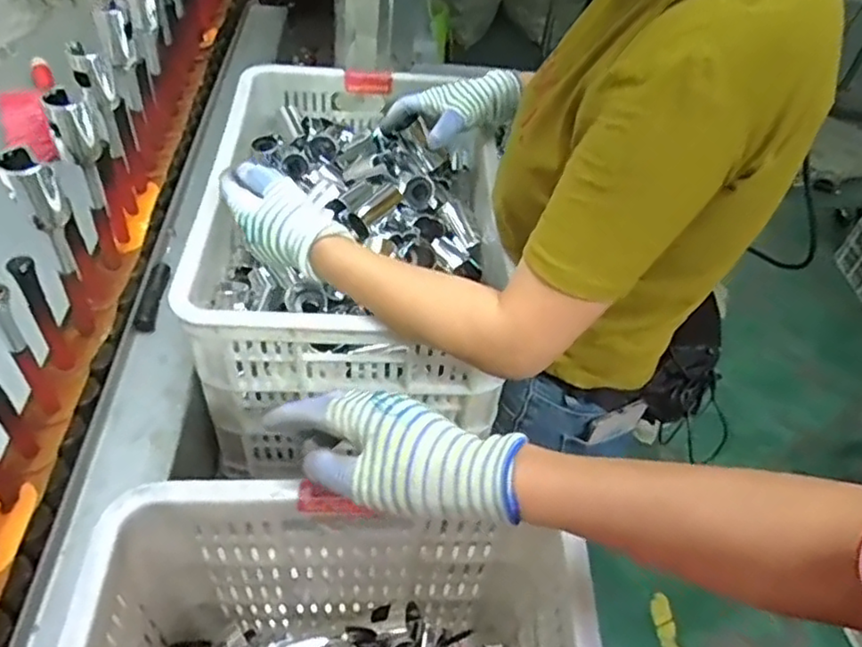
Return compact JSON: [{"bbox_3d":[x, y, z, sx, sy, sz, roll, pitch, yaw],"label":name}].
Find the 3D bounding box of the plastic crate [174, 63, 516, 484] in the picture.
[{"bbox_3d":[-0.099,-0.099,0.895,0.339,0.257,0.513,2,47,-6],"label":"plastic crate"}]

